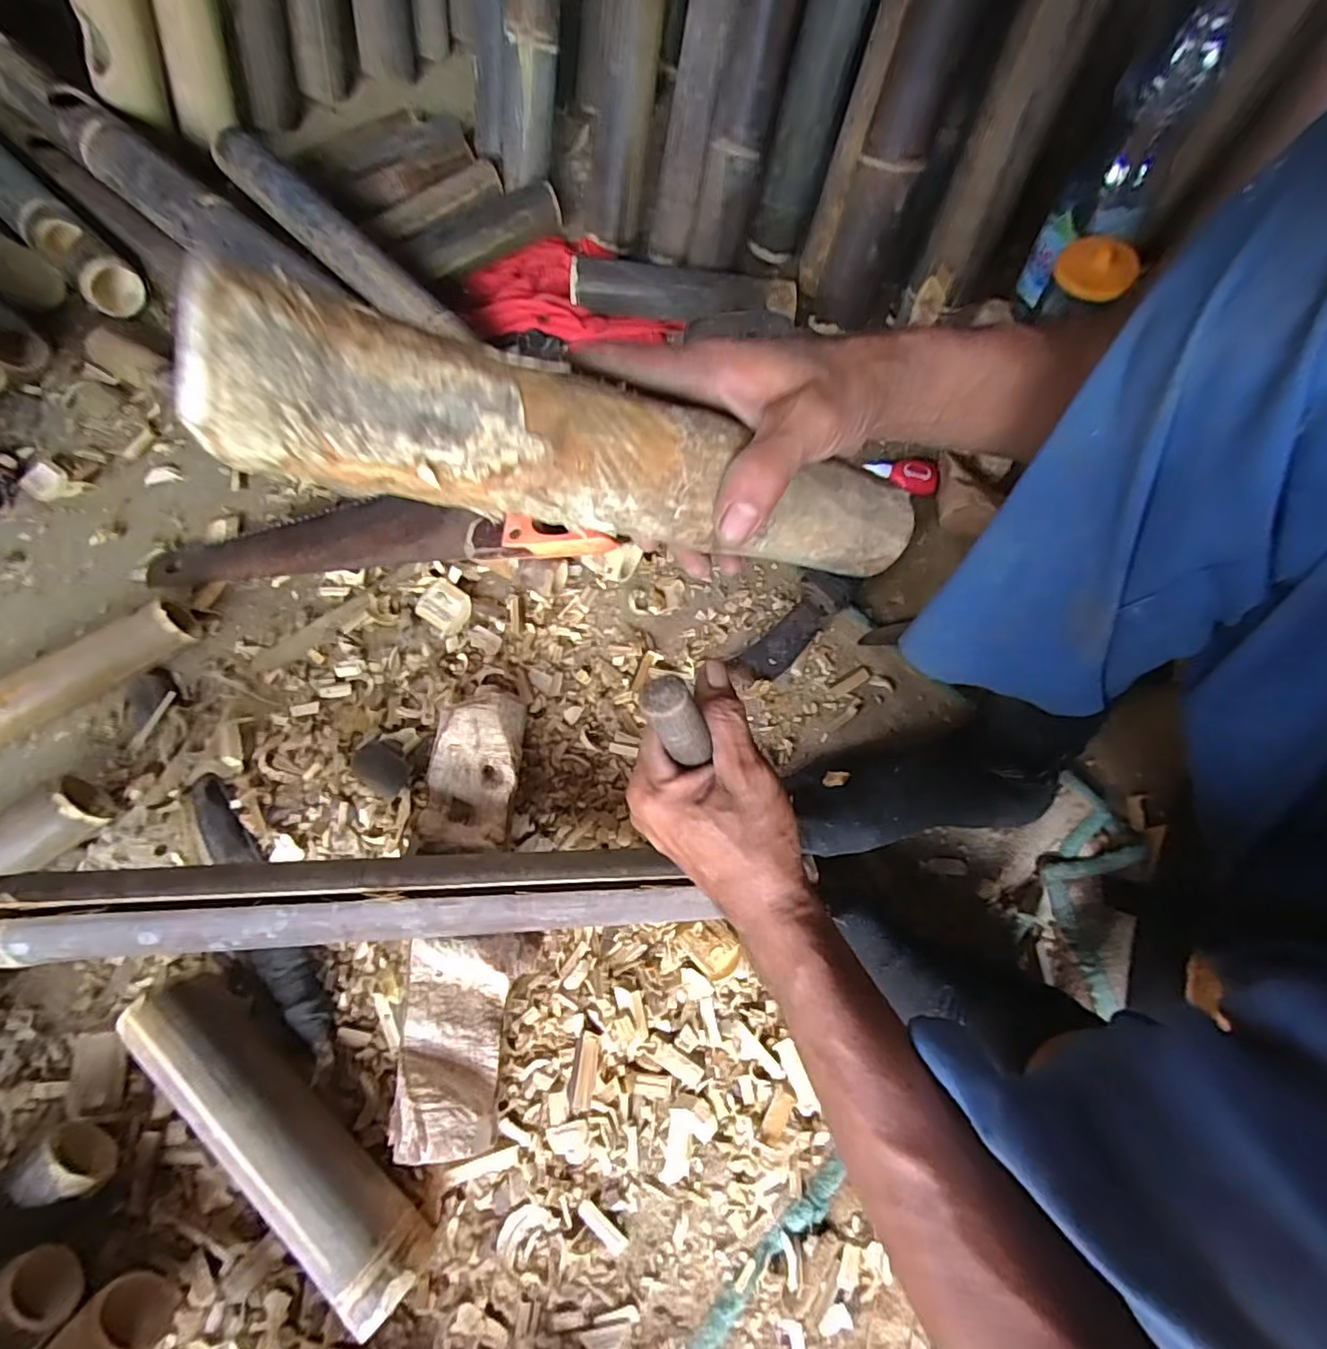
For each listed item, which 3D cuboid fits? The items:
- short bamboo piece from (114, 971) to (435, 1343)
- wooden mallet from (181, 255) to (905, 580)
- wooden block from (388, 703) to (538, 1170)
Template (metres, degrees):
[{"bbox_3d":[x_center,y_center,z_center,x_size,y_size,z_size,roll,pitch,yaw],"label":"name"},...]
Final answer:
[{"bbox_3d":[-0.271,0.320,0.423,0.268,0.064,0.057,38,72,15],"label":"short bamboo piece"},{"bbox_3d":[-0.011,-0.085,0.264,0.314,0.058,0.043,3,64,-31],"label":"wooden mallet"},{"bbox_3d":[-0.153,0.178,0.484,0.088,0.059,0.329,-3,67,-1],"label":"wooden block"}]

